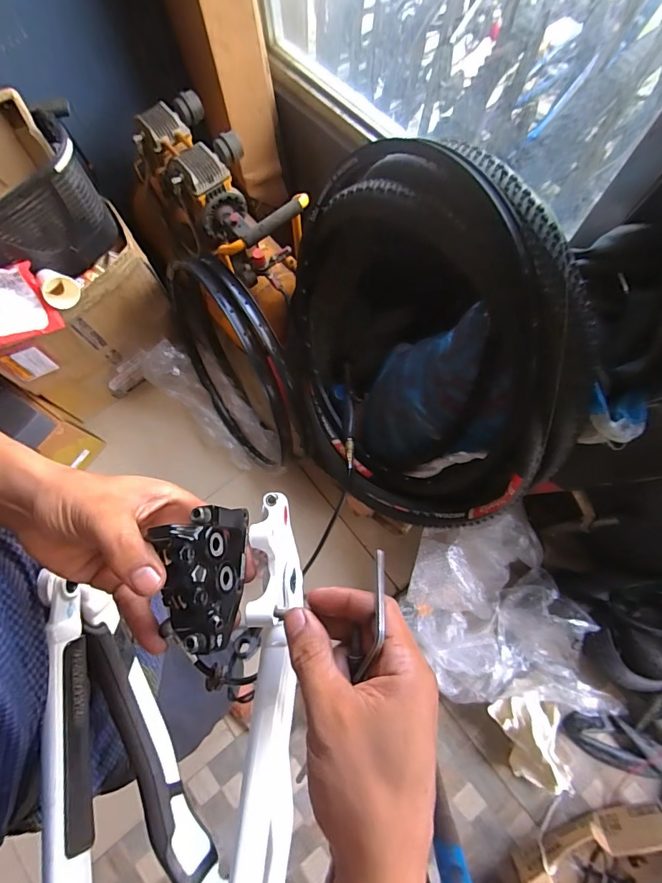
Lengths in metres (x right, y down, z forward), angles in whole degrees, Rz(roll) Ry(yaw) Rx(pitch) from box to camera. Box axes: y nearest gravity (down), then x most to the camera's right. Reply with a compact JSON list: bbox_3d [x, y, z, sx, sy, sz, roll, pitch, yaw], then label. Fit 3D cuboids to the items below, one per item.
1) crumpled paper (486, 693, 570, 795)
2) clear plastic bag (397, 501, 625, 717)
[{"bbox_3d":[0.524,0.752,1.085,0.177,0.119,0.225,-23,76,-4],"label":"crumpled paper"},{"bbox_3d":[0.435,0.474,1.121,0.417,0.175,0.518,-12,74,-2],"label":"clear plastic bag"}]

